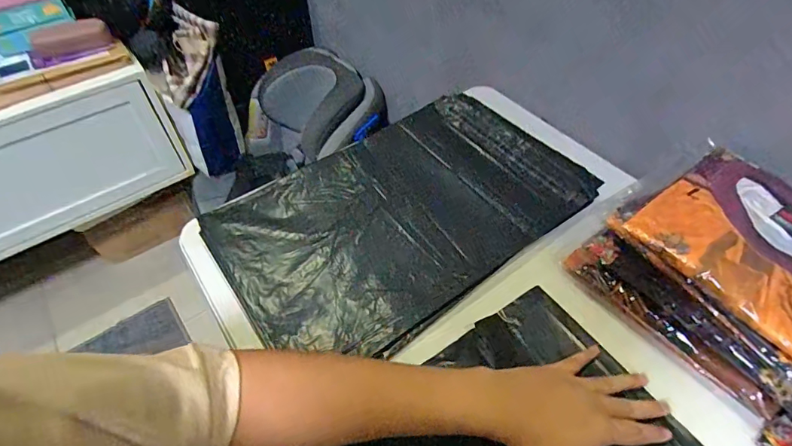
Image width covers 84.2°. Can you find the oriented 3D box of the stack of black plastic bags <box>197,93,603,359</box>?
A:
[{"bbox_3d":[0.014,-0.024,0.614,0.485,0.024,0.299,-31,57,-23],"label":"stack of black plastic bags"}]

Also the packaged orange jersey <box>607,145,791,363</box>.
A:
[{"bbox_3d":[0.377,0.027,0.444,0.184,0.030,0.224,-30,56,-22],"label":"packaged orange jersey"}]

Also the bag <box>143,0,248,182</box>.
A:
[{"bbox_3d":[-0.549,-0.345,1.263,0.180,0.411,0.214,-14,50,-10],"label":"bag"}]

